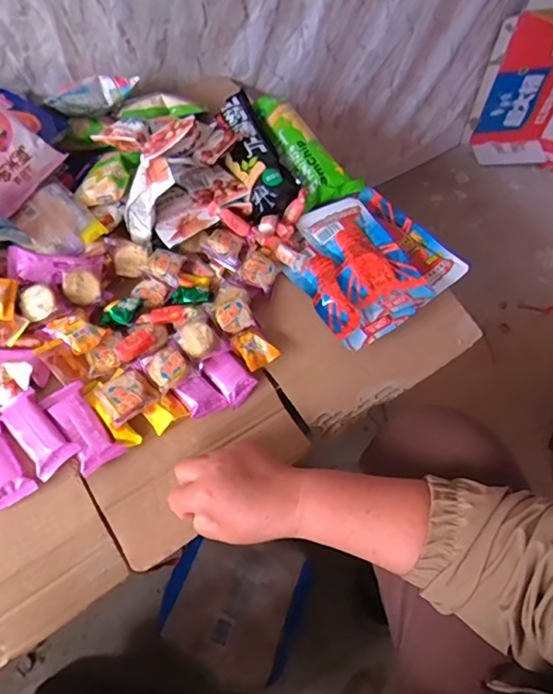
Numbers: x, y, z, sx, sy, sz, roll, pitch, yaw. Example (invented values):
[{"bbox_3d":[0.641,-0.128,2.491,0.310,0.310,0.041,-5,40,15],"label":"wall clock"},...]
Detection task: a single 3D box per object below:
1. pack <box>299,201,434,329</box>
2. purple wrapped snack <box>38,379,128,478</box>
[{"bbox_3d":[0.111,-0.116,0.609,0.089,0.016,0.189,-28,63,-6],"label":"pack"},{"bbox_3d":[-0.199,0.081,0.487,0.043,0.020,0.092,-34,66,-22],"label":"purple wrapped snack"}]

